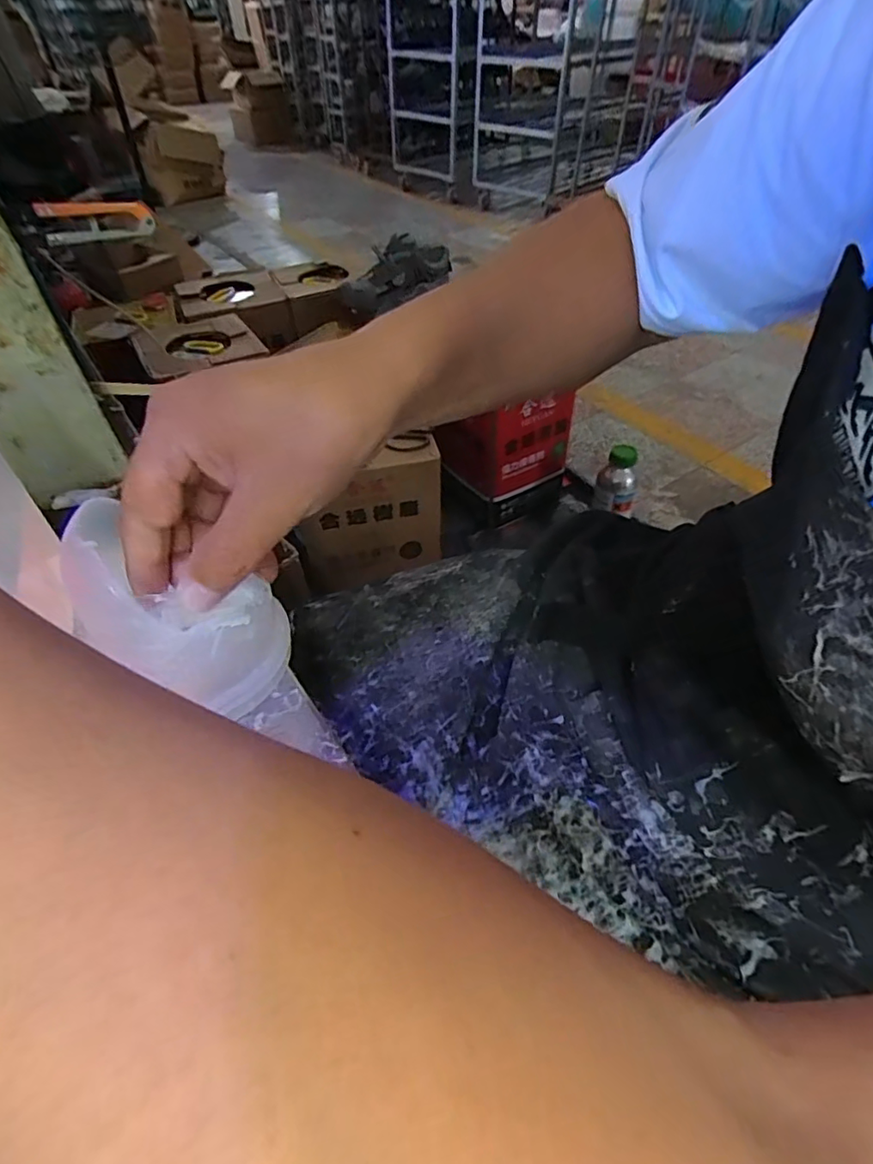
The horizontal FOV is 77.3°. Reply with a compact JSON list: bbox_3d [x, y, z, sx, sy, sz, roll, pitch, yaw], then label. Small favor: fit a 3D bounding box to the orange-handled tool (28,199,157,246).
[{"bbox_3d":[-0.225,-0.242,0.364,0.066,0.025,0.019,-27,53,-22],"label":"orange-handled tool"}]

